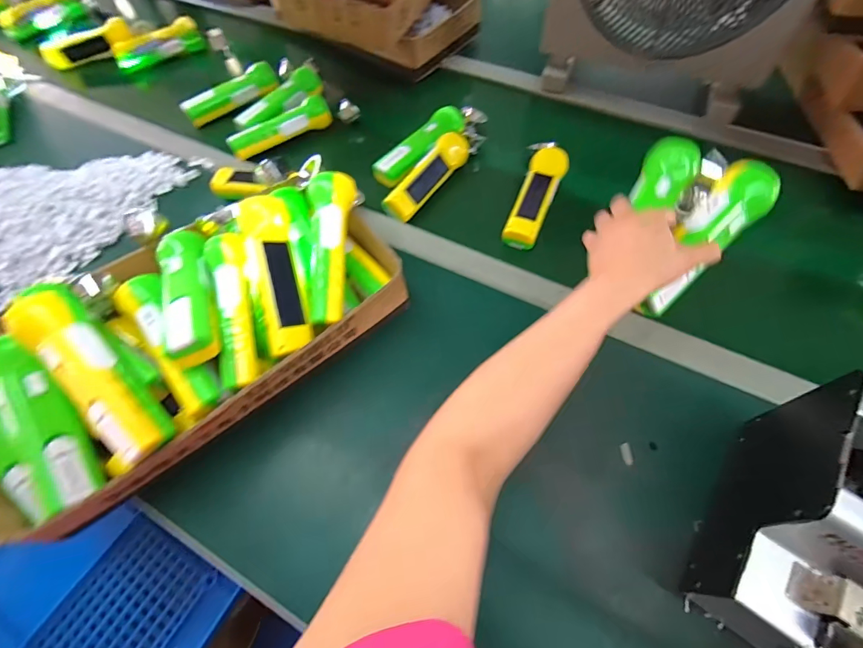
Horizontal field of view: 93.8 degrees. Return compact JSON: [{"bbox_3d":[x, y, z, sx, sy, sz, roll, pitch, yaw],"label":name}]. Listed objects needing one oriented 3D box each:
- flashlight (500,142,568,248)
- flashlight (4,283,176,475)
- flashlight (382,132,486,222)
[{"bbox_3d":[0.157,-0.196,0.584,0.064,0.038,0.209,18,60,12],"label":"flashlight"},{"bbox_3d":[-0.299,0.048,0.353,0.063,0.050,0.169,-37,89,-19],"label":"flashlight"},{"bbox_3d":[0.004,-0.233,0.603,0.049,0.038,0.208,30,64,19],"label":"flashlight"}]

